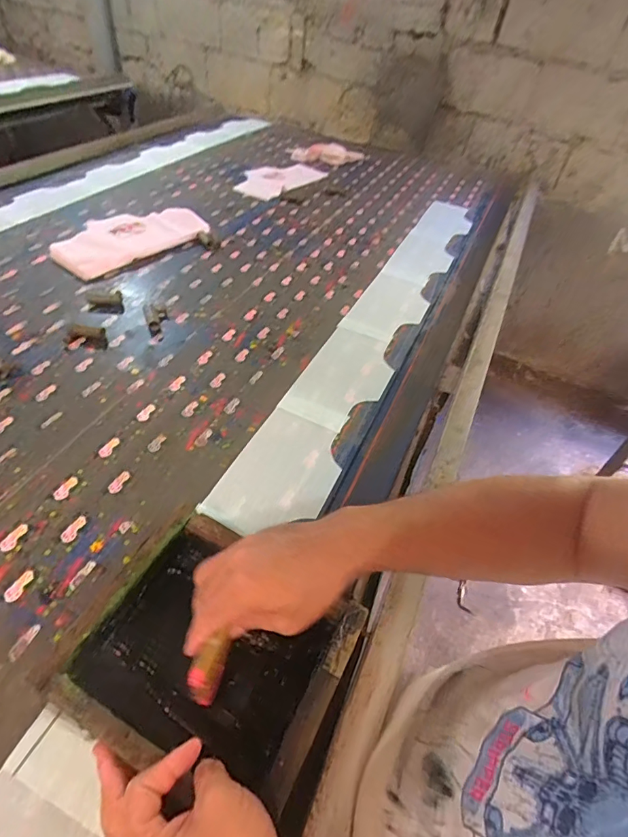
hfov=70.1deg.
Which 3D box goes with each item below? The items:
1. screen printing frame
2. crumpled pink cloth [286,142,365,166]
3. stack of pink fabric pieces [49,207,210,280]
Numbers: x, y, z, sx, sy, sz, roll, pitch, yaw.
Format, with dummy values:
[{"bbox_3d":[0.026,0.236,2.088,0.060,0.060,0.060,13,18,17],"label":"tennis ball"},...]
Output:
[{"bbox_3d":[-0.093,0.224,0.431,0.242,0.062,0.203,24,49,18],"label":"screen printing frame"},{"bbox_3d":[0.046,-0.915,1.543,0.261,0.048,0.117,-4,47,-8],"label":"crumpled pink cloth"},{"bbox_3d":[-0.414,-0.411,0.999,0.169,0.031,0.321,34,53,25],"label":"stack of pink fabric pieces"}]

